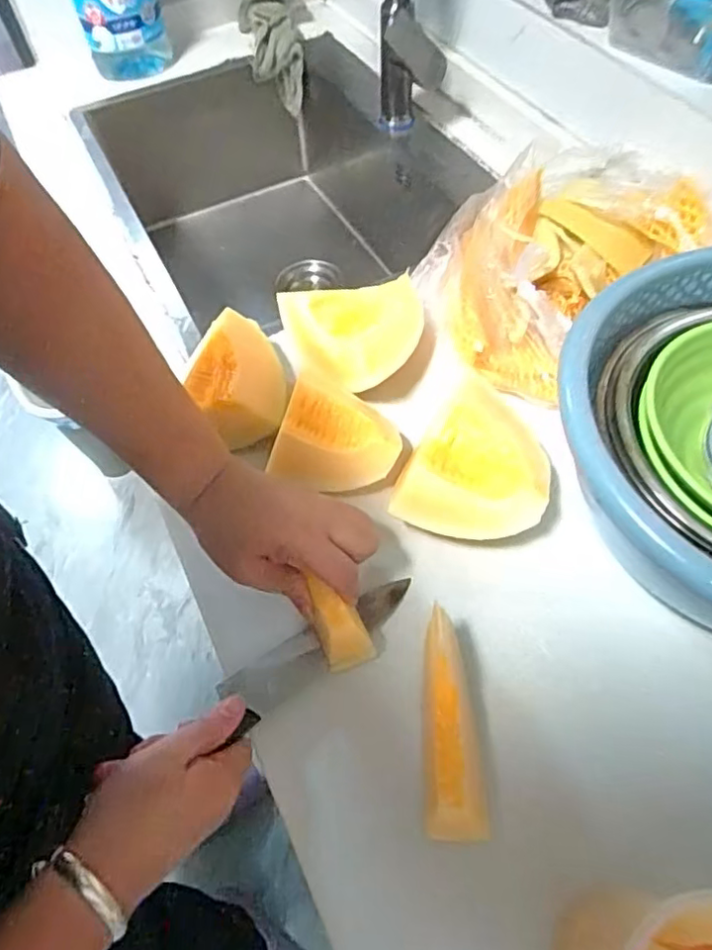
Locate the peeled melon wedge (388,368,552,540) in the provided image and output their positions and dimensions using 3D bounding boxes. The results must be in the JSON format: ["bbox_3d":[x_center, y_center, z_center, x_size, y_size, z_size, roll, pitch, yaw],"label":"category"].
[{"bbox_3d":[0.101,0.002,0.471,0.100,0.064,0.125,26,62,18],"label":"peeled melon wedge"}]

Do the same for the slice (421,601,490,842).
[{"bbox_3d":[0.058,0.160,0.381,0.034,0.054,0.129,-1,58,2],"label":"slice"}]

